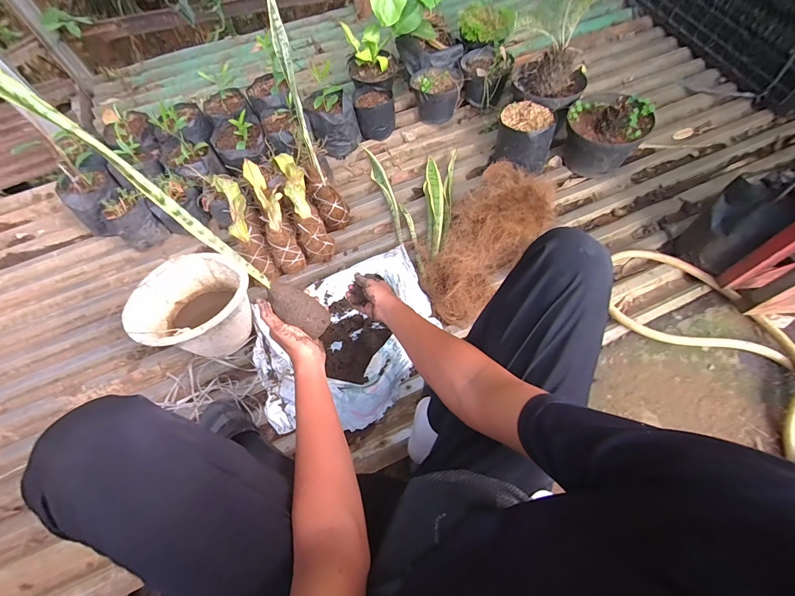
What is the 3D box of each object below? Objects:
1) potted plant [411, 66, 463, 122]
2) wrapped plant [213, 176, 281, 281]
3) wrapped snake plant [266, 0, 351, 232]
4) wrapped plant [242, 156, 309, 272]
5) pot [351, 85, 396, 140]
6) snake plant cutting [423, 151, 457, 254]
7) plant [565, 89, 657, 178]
[{"bbox_3d":[0.133,-0.691,1.195,0.164,0.150,0.172,-2,61,3],"label":"potted plant"},{"bbox_3d":[-0.408,-0.190,0.924,0.072,0.091,0.317,-25,89,-14],"label":"wrapped plant"},{"bbox_3d":[-0.230,-0.437,0.885,0.091,0.550,0.096,-20,34,-11],"label":"wrapped snake plant"},{"bbox_3d":[-0.334,-0.222,0.925,0.078,0.078,0.322,-24,89,-13],"label":"wrapped plant"},{"bbox_3d":[-0.077,-0.627,1.187,0.130,0.118,0.130,-11,61,-2],"label":"pot"},{"bbox_3d":[0.115,-0.287,1.029,0.083,0.035,0.389,7,64,4],"label":"snake plant cutting"},{"bbox_3d":[0.583,-0.463,1.013,0.168,0.182,0.196,-32,64,-13],"label":"plant"}]

